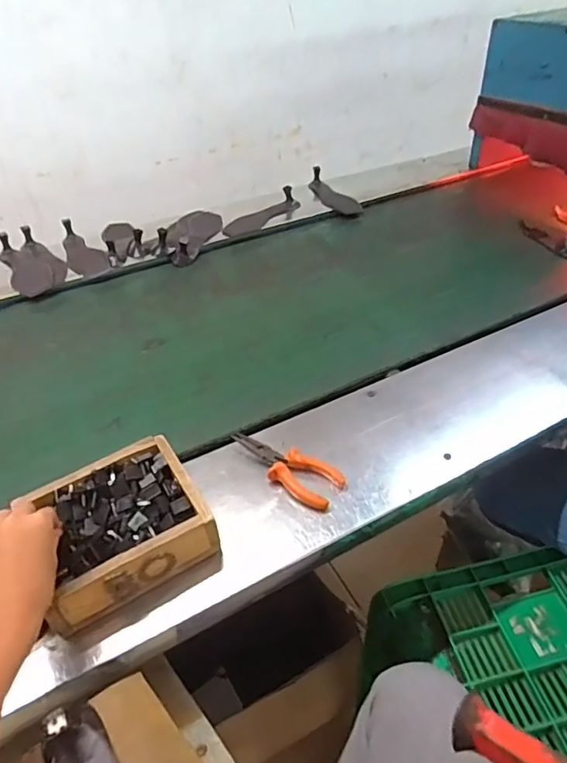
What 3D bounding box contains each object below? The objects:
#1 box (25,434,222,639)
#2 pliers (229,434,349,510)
[{"bbox_3d":[-0.183,0.158,0.572,0.175,0.061,0.157,-24,44,-22],"label":"box"},{"bbox_3d":[0.000,0.103,0.650,0.153,0.016,0.054,29,57,26],"label":"pliers"}]

